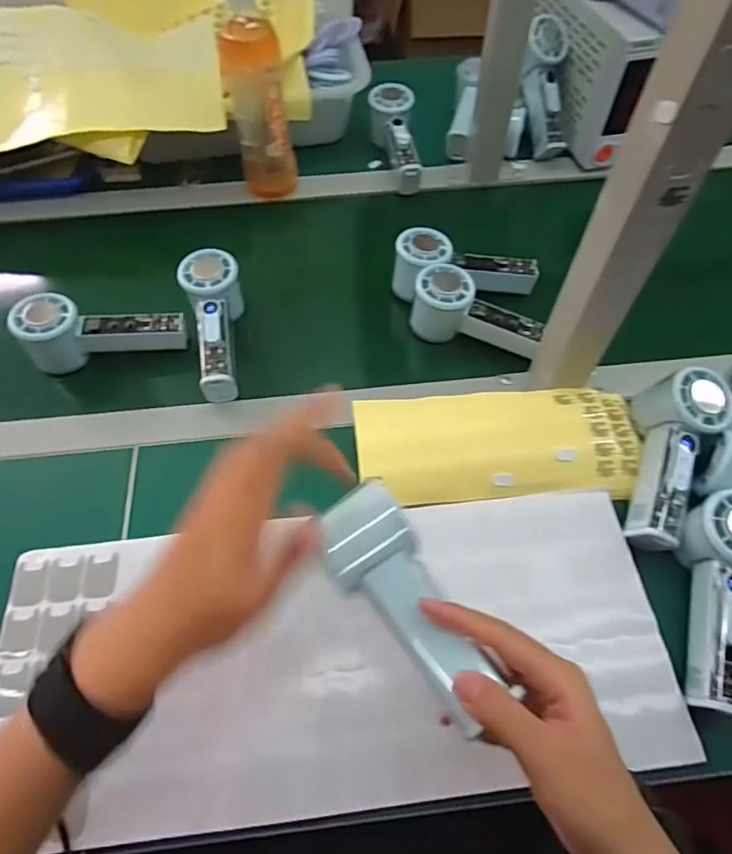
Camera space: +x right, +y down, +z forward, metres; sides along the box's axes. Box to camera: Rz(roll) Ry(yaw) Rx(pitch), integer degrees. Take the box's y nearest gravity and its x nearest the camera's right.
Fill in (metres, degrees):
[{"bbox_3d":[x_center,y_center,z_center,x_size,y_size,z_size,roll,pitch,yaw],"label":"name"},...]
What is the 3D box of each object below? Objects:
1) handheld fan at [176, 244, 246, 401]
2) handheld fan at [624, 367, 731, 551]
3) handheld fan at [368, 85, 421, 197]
[{"bbox_3d":[-0.150,-0.099,0.533,0.056,0.054,0.161,-7,72,-3],"label":"handheld fan"},{"bbox_3d":[0.250,0.026,0.435,0.067,0.053,0.159,20,75,13],"label":"handheld fan"},{"bbox_3d":[0.043,-0.365,0.686,0.054,0.059,0.155,-11,74,-6],"label":"handheld fan"}]

